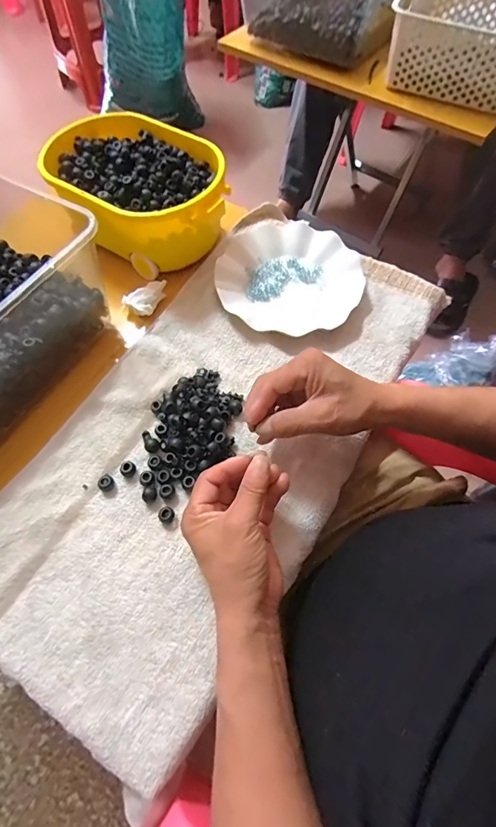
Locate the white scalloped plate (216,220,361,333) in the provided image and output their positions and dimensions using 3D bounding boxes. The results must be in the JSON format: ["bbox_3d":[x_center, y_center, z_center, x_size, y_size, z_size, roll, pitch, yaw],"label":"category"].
[{"bbox_3d":[0.052,-0.175,0.523,0.177,0.026,0.180,7,63,5],"label":"white scalloped plate"}]

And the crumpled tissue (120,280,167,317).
[{"bbox_3d":[-0.125,-0.146,0.511,0.035,0.023,0.059,30,67,16],"label":"crumpled tissue"}]

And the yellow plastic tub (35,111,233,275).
[{"bbox_3d":[-0.137,-0.281,0.536,0.240,0.100,0.161,34,68,17],"label":"yellow plastic tub"}]

